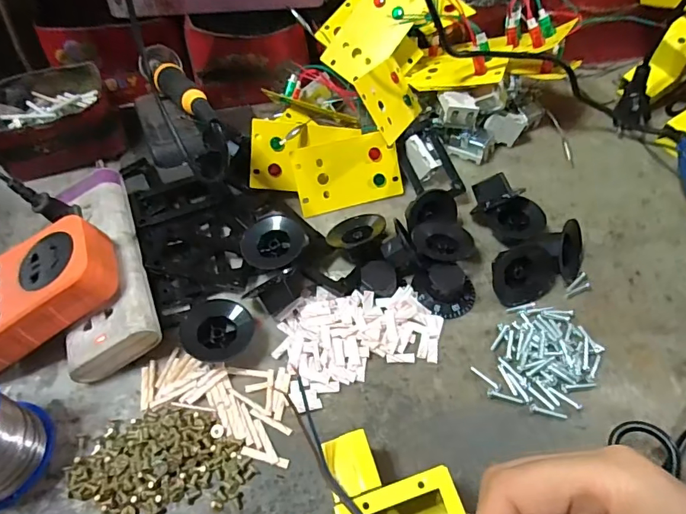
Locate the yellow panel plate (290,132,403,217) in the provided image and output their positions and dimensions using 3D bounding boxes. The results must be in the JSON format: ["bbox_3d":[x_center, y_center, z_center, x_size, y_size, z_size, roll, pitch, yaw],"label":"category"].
[{"bbox_3d":[0.005,-0.074,0.406,0.095,0.059,0.005,-15,16,-11],"label":"yellow panel plate"}]

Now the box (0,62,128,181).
[{"bbox_3d":[-0.276,-0.129,0.434,0.118,0.056,0.093,-19,55,-14],"label":"box"}]

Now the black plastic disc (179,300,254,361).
[{"bbox_3d":[-0.088,0.051,0.317,0.044,0.027,0.047,0,53,0],"label":"black plastic disc"}]

